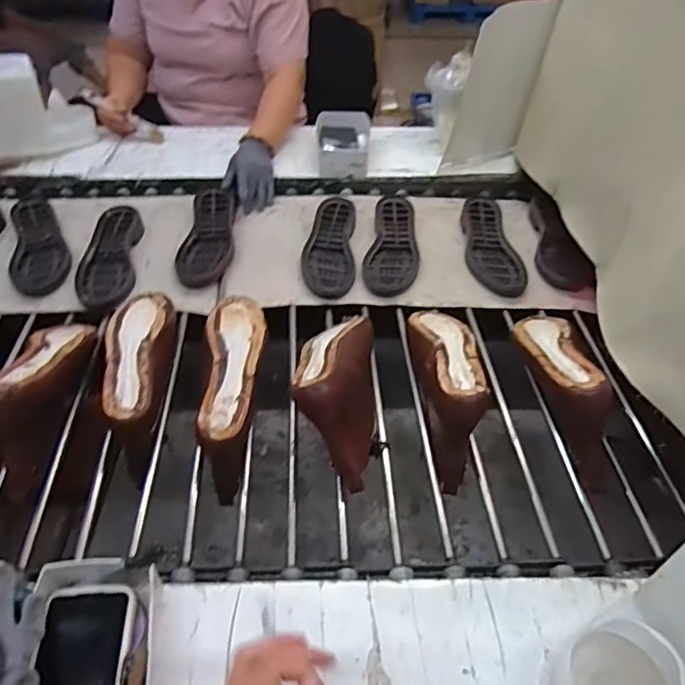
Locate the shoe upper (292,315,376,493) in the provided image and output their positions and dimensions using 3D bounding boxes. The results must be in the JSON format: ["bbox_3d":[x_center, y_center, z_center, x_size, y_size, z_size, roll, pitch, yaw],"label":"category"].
[{"bbox_3d":[-0.006,0.045,0.715,0.097,0.122,0.273,2,45,1],"label":"shoe upper"}]

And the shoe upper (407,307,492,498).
[{"bbox_3d":[0.143,0.042,0.743,0.077,0.101,0.267,-2,45,-3],"label":"shoe upper"}]

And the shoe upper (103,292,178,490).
[{"bbox_3d":[-0.275,0.031,0.761,0.083,0.072,0.264,-6,45,-7],"label":"shoe upper"}]

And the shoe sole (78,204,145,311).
[{"bbox_3d":[-0.406,-0.154,0.961,0.094,0.029,0.241,-5,45,-6],"label":"shoe sole"}]

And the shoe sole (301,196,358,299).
[{"bbox_3d":[-0.022,-0.177,0.991,0.089,0.018,0.263,2,45,1],"label":"shoe sole"}]

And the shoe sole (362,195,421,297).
[{"bbox_3d":[0.095,-0.182,0.999,0.093,0.019,0.255,8,45,7],"label":"shoe sole"}]

